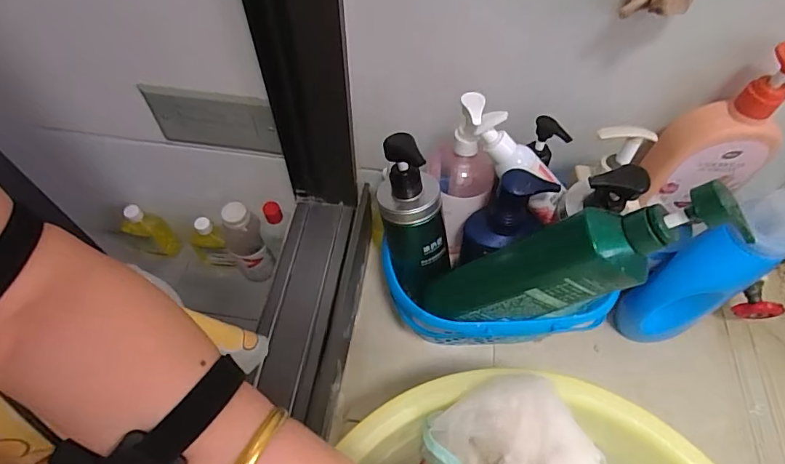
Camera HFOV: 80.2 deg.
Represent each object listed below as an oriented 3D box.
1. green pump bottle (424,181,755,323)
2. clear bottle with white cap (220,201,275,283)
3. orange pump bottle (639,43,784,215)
[{"bbox_3d":[0.146,0.028,0.406,0.058,0.265,0.053,28,50,-35],"label":"green pump bottle"},{"bbox_3d":[-0.240,0.021,0.771,0.060,0.188,0.073,-25,62,-16],"label":"clear bottle with white cap"},{"bbox_3d":[0.318,-0.091,0.444,0.098,0.172,0.047,-4,59,-4],"label":"orange pump bottle"}]

